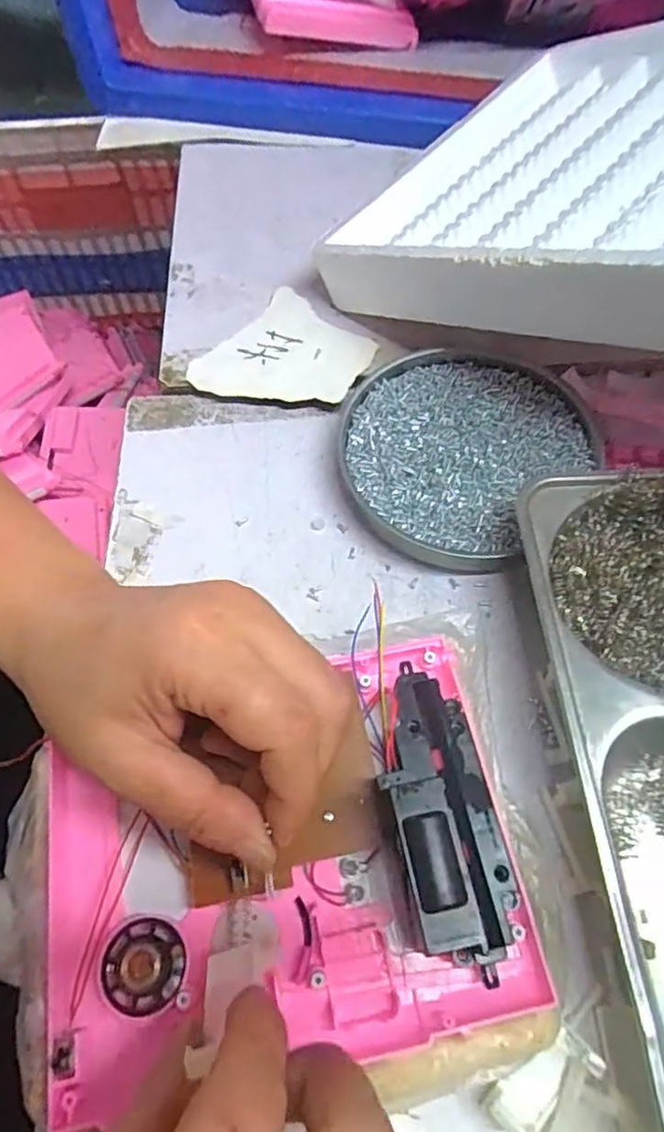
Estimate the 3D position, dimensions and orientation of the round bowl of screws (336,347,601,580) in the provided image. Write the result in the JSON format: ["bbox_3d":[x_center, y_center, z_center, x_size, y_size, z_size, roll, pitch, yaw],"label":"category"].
[{"bbox_3d":[0.069,-0.064,0.348,0.122,0.022,0.130,-1,62,1],"label":"round bowl of screws"}]

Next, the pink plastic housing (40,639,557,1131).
[{"bbox_3d":[-0.022,0.102,0.223,0.167,0.041,0.139,-10,61,-4],"label":"pink plastic housing"}]

